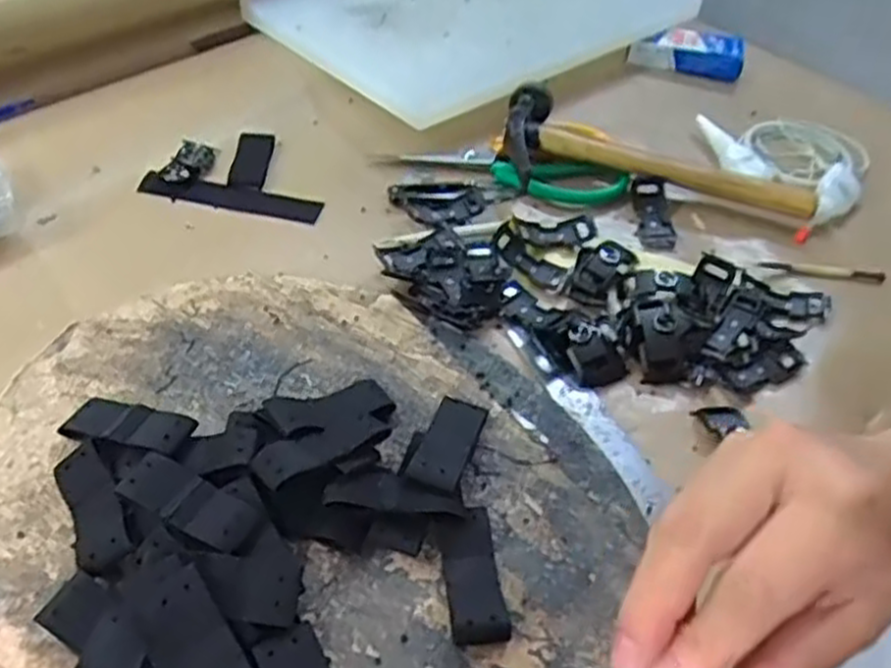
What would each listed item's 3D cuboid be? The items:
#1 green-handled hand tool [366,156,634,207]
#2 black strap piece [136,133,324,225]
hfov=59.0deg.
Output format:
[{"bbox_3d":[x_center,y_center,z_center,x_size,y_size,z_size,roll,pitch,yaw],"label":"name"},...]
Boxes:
[{"bbox_3d":[0.043,-0.123,0.592,0.187,0.011,0.046,10,45,4],"label":"green-handled hand tool"},{"bbox_3d":[-0.145,-0.119,0.577,0.127,0.007,0.088,11,45,5],"label":"black strap piece"}]

